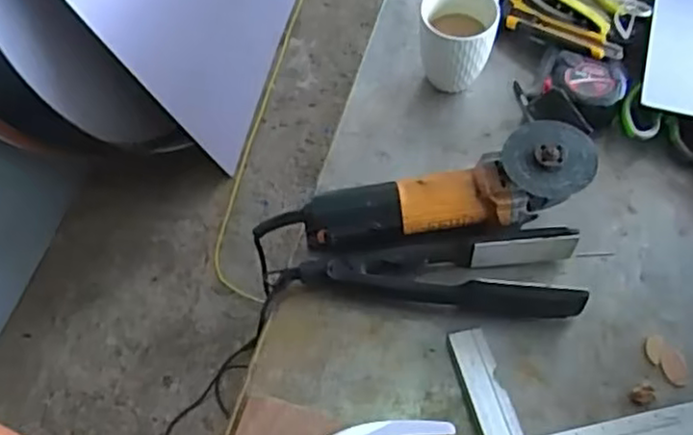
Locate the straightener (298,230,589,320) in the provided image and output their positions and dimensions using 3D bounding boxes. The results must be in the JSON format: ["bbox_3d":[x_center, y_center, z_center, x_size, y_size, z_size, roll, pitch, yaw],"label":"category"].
[{"bbox_3d":[0.089,0.051,0.664,0.267,0.049,0.076,1,60,4],"label":"straightener"}]

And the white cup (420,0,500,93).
[{"bbox_3d":[0.125,-0.201,0.772,0.083,0.098,0.096,6,61,7],"label":"white cup"}]

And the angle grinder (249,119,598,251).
[{"bbox_3d":[0.074,-0.023,0.674,0.332,0.077,0.082,-8,60,-1],"label":"angle grinder"}]

